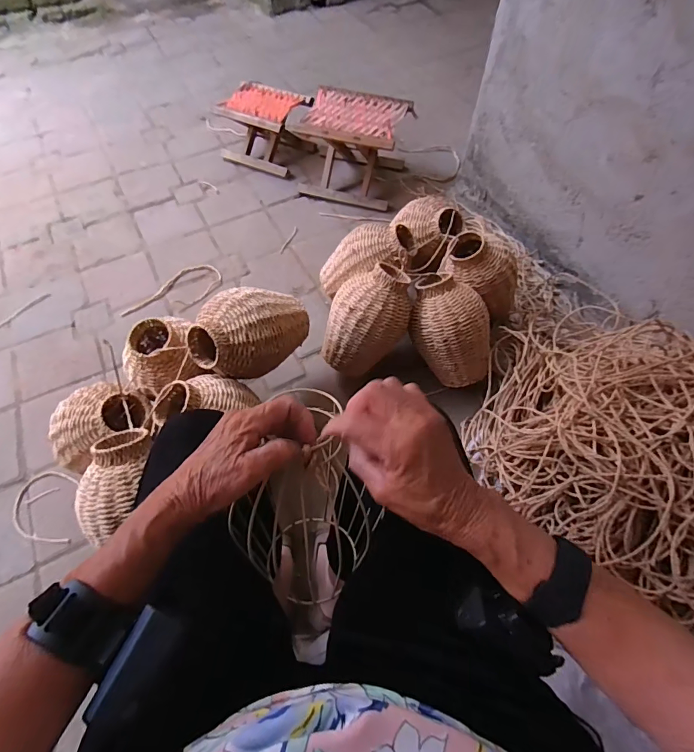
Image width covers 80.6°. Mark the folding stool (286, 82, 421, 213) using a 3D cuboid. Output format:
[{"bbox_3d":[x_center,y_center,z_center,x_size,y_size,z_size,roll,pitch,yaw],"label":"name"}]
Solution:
[{"bbox_3d":[0.025,-0.749,1.345,0.301,0.234,0.291,19,61,10],"label":"folding stool"}]

